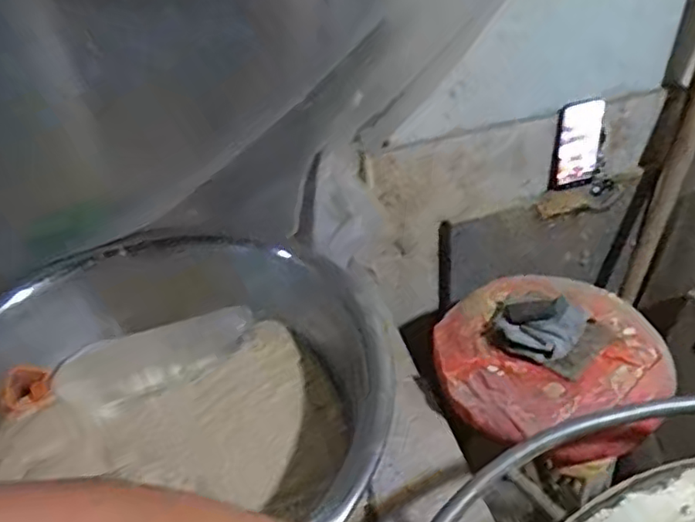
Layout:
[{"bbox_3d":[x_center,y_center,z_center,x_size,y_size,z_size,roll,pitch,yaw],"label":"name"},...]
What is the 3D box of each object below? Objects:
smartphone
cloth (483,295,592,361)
[{"bbox_3d":[0.409,-0.204,1.092,0.094,0.158,0.006,-11,32,-13],"label":"smartphone"},{"bbox_3d":[0.274,0.093,0.895,0.133,0.040,0.110,15,44,21],"label":"cloth"}]

